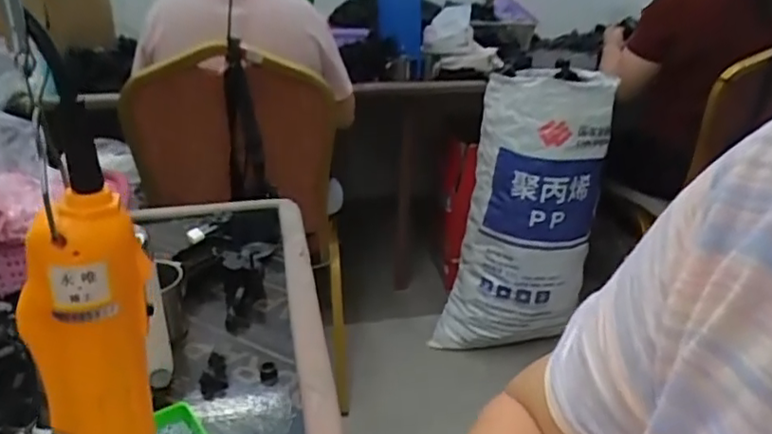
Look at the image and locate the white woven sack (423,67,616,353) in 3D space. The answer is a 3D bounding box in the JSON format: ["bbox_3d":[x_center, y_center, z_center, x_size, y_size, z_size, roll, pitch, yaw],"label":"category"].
[{"bbox_3d":[0.384,0.006,1.782,0.397,0.778,0.233,9,24,16],"label":"white woven sack"}]

